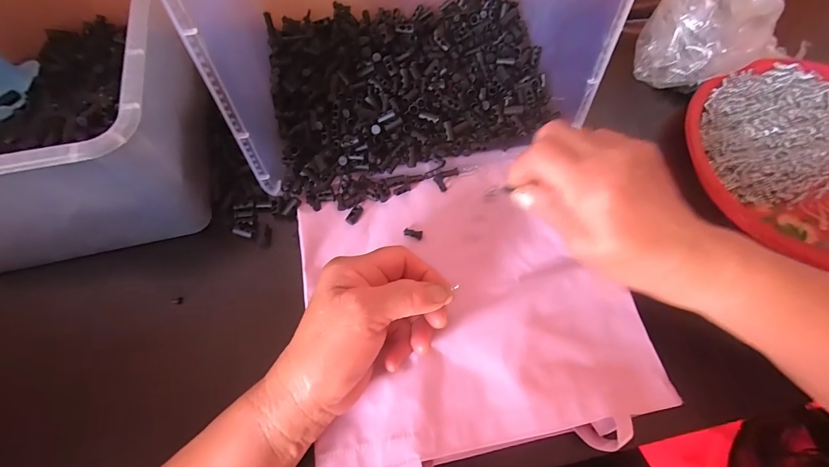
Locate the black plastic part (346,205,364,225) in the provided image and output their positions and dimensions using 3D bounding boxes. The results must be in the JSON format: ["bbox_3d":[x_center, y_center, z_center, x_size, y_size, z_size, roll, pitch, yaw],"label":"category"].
[{"bbox_3d":[-0.053,-0.017,0.326,0.009,0.006,0.019,23,67,10],"label":"black plastic part"}]

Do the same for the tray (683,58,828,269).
[{"bbox_3d":[0.380,-0.073,0.342,0.235,0.033,0.210,23,67,10],"label":"tray"}]

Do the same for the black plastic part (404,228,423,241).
[{"bbox_3d":[-0.001,-0.001,0.320,0.016,0.004,0.007,14,66,6],"label":"black plastic part"}]

